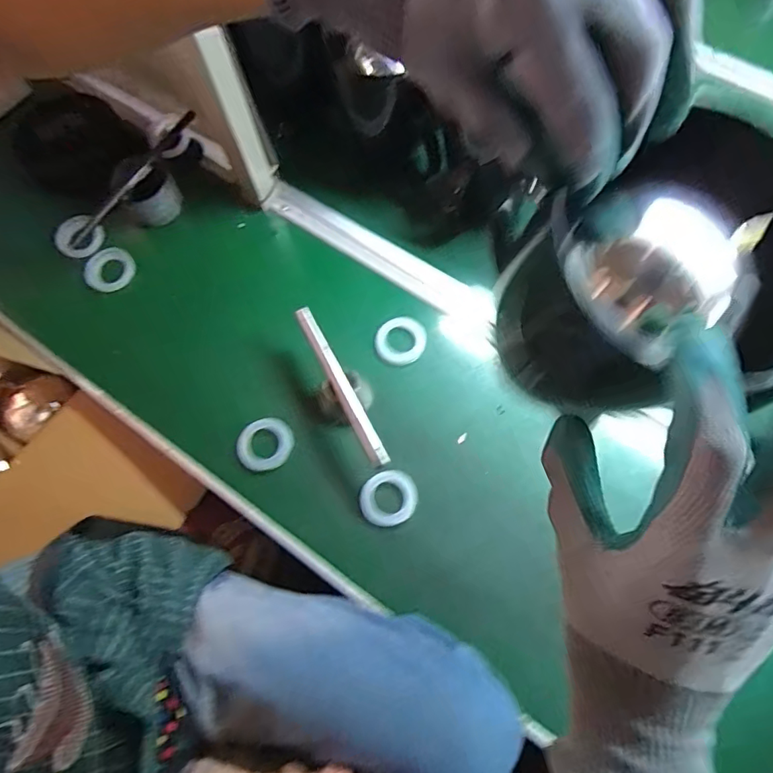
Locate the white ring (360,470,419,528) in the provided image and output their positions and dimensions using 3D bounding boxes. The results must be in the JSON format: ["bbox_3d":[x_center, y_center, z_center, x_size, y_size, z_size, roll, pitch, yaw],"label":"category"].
[{"bbox_3d":[0.003,0.123,0.566,0.063,0.011,0.056,-18,71,-5],"label":"white ring"}]

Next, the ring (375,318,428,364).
[{"bbox_3d":[0.018,-0.056,0.627,0.061,0.008,0.057,-1,70,1],"label":"ring"}]

